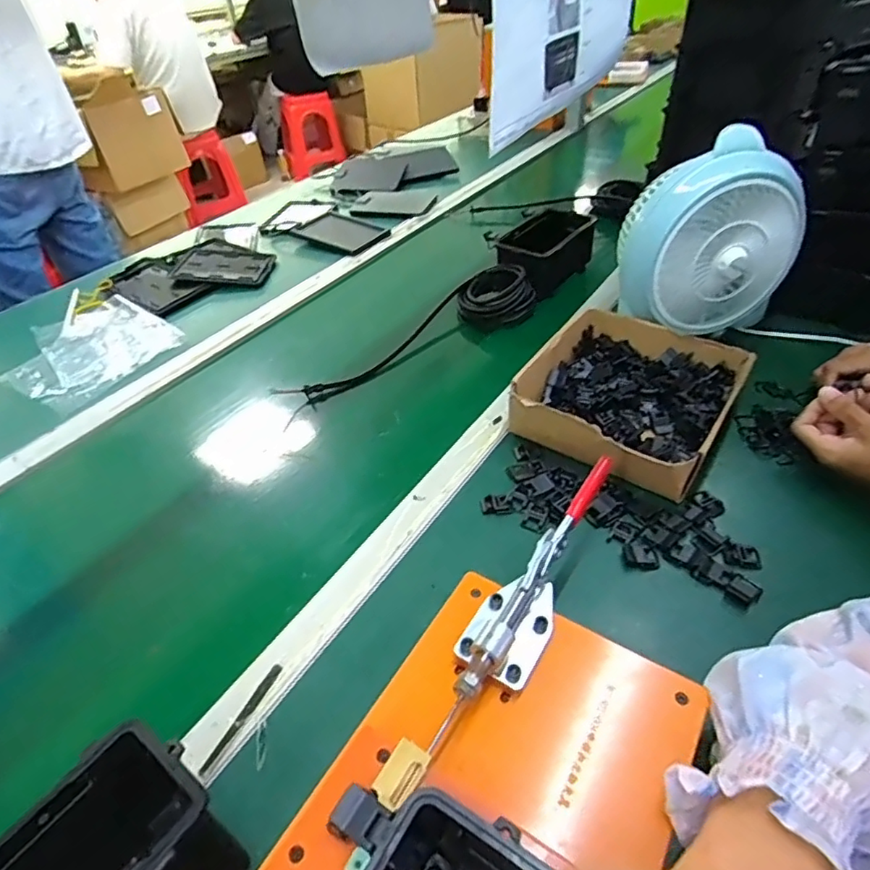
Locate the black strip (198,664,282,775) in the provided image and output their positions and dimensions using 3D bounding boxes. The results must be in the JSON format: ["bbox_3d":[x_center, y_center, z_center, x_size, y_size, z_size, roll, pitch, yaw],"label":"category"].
[{"bbox_3d":[-0.148,0.217,0.444,0.009,0.006,0.089,16,46,21],"label":"black strip"}]

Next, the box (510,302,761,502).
[{"bbox_3d":[0.224,-0.048,0.666,0.200,0.067,0.229,23,48,27],"label":"box"}]

